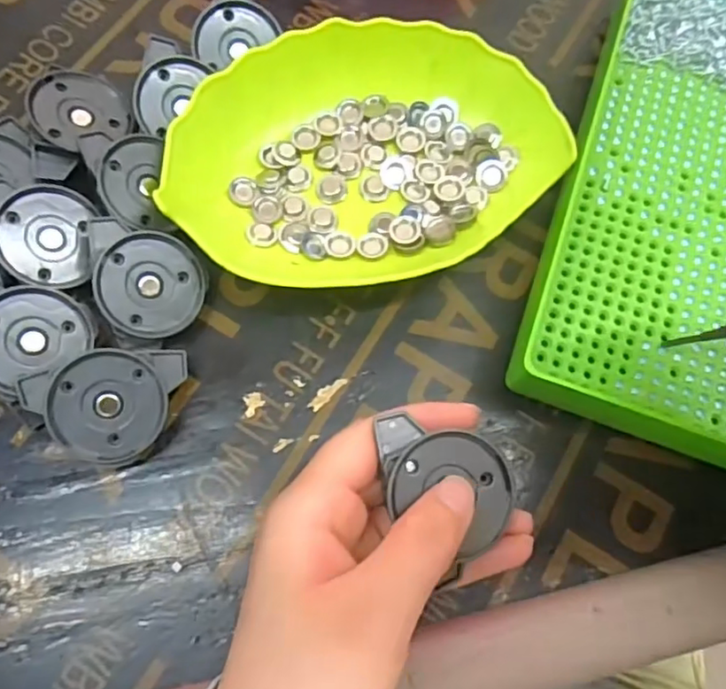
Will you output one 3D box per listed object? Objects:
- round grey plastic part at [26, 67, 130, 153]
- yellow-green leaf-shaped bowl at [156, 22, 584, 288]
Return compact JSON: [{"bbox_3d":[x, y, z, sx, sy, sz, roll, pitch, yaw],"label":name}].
[{"bbox_3d":[-0.127,-0.104,0.266,0.038,0.004,0.041,11,67,-27],"label":"round grey plastic part"},{"bbox_3d":[0.001,-0.086,0.269,0.168,0.031,0.109,-13,74,-6],"label":"yellow-green leaf-shaped bowl"}]

